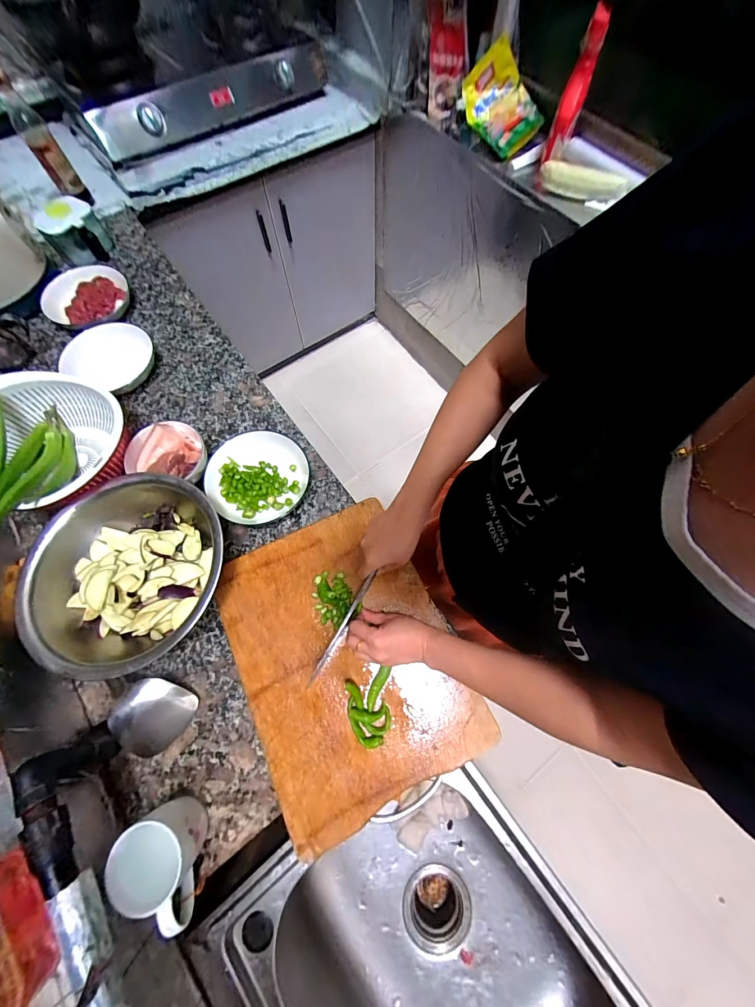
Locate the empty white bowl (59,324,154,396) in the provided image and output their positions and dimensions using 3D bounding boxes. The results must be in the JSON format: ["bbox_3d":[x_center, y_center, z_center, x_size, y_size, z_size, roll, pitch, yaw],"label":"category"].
[{"bbox_3d":[-0.527,-0.295,0.676,0.148,0.053,0.148,0,69,0],"label":"empty white bowl"}]

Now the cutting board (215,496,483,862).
[{"bbox_3d":[-0.050,0.202,0.496,0.292,0.018,0.364,-26,71,-10],"label":"cutting board"}]

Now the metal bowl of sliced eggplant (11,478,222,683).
[{"bbox_3d":[-0.350,0.095,0.493,0.249,0.068,0.263,0,69,0],"label":"metal bowl of sliced eggplant"}]

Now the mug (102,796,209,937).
[{"bbox_3d":[-0.240,0.413,0.391,0.072,0.084,0.109,-33,73,-12],"label":"mug"}]

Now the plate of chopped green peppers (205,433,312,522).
[{"bbox_3d":[-0.212,-0.048,0.592,0.160,0.037,0.168,0,69,0],"label":"plate of chopped green peppers"}]

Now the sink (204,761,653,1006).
[{"bbox_3d":[0.087,0.650,0.467,0.381,0.198,0.540,-38,74,-13],"label":"sink"}]

